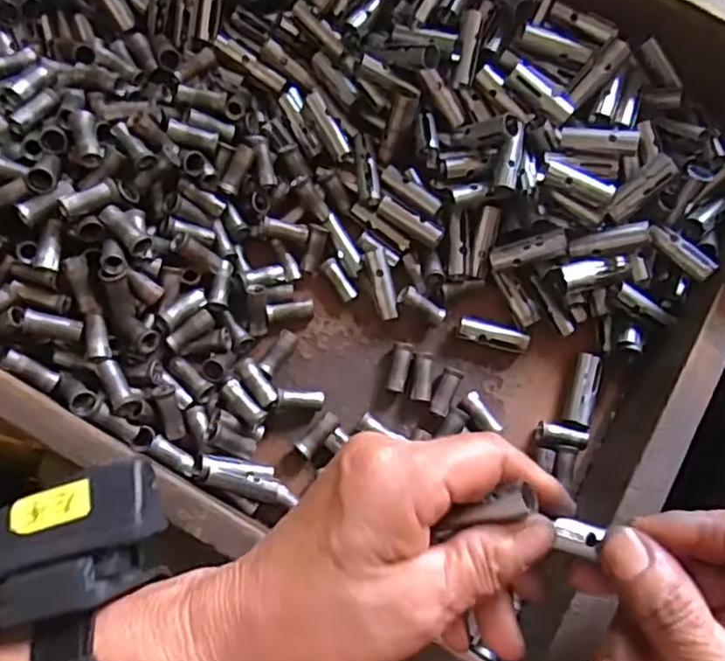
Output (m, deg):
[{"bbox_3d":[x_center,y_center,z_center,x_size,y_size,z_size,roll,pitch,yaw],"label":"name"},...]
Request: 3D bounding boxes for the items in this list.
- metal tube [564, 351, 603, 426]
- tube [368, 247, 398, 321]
[{"bbox_3d":[0.115,0.030,0.341,0.013,0.008,0.037,18,74,3],"label":"metal tube"},{"bbox_3d":[0.011,-0.024,0.345,0.011,0.007,0.038,-12,89,-5],"label":"tube"}]

